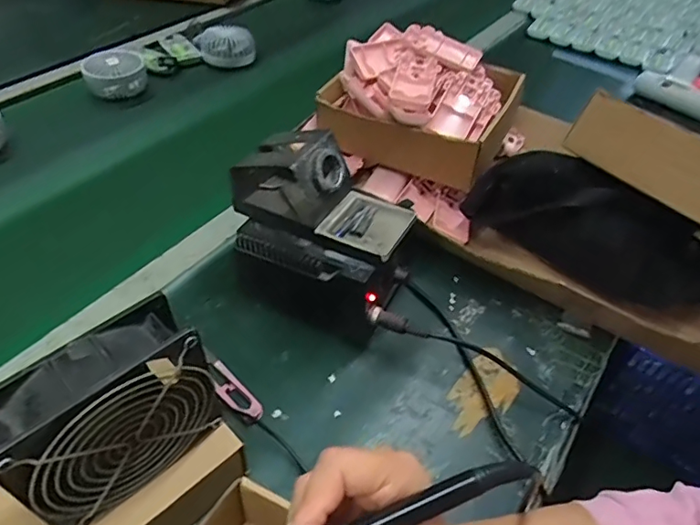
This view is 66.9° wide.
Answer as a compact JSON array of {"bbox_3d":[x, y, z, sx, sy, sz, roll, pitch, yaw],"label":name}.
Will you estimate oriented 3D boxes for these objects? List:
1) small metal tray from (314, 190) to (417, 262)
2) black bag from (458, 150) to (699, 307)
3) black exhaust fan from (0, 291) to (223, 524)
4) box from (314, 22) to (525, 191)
[{"bbox_3d":[0.017,-0.036,0.487,0.070,0.012,0.078,23,48,16],"label":"small metal tray"},{"bbox_3d":[0.299,-0.027,0.587,0.332,0.129,0.081,24,47,-1],"label":"black bag"},{"bbox_3d":[-0.146,0.095,0.326,0.117,0.114,0.044,-33,57,-32],"label":"black exhaust fan"},{"bbox_3d":[0.088,-0.203,0.669,0.221,0.106,0.183,19,47,12],"label":"box"}]

